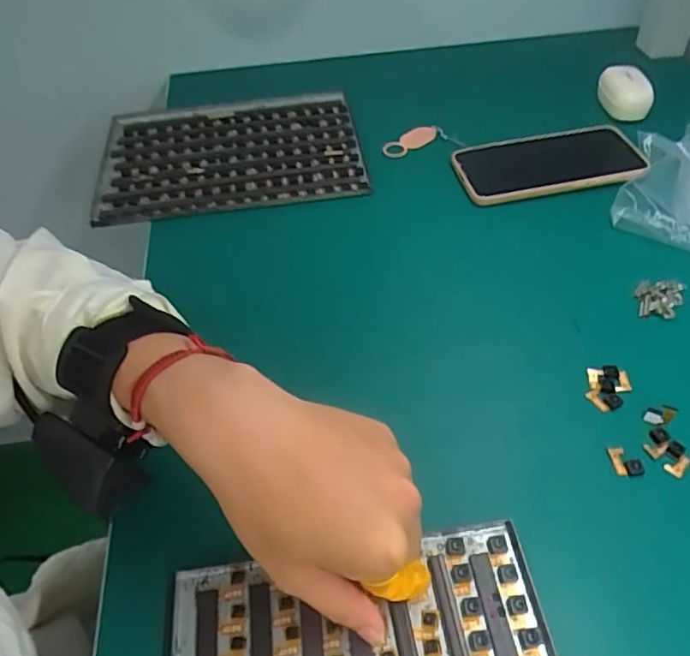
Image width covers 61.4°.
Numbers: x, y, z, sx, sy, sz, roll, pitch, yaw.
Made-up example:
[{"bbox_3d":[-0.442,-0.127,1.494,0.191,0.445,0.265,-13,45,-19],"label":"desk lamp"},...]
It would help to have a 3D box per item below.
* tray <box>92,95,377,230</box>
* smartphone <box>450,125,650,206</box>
[{"bbox_3d":[-0.112,-0.171,0.571,0.243,0.023,0.181,-10,49,-2],"label":"tray"},{"bbox_3d":[0.180,-0.151,0.527,0.159,0.016,0.080,-10,50,-5],"label":"smartphone"}]

